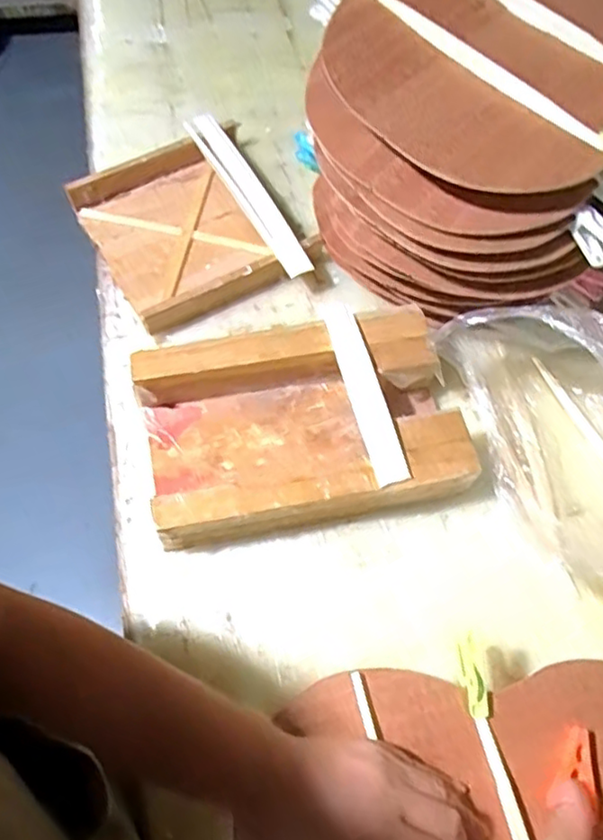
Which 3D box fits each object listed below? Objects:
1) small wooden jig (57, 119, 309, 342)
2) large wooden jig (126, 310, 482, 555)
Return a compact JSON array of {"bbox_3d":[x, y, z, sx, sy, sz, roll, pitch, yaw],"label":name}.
[{"bbox_3d":[-0.120,-0.211,0.683,0.200,0.048,0.223,-22,68,-13],"label":"small wooden jig"},{"bbox_3d":[-0.003,0.003,0.571,0.260,0.067,0.172,-11,65,-9],"label":"large wooden jig"}]

